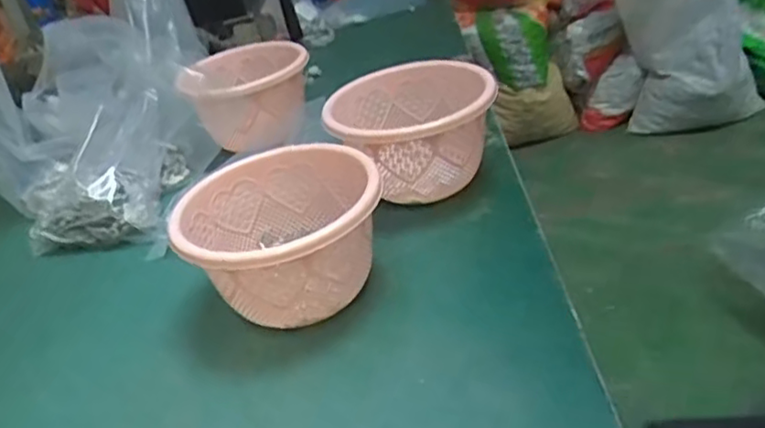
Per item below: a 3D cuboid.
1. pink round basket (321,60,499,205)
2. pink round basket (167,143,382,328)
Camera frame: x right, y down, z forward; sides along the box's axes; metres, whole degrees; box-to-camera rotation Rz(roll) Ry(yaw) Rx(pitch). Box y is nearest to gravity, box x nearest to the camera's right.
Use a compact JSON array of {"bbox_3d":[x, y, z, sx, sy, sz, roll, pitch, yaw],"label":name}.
[{"bbox_3d":[0.033,-0.066,0.601,0.139,0.099,0.147,-3,32,14],"label":"pink round basket"},{"bbox_3d":[-0.070,0.019,0.477,0.137,0.091,0.141,-8,31,5],"label":"pink round basket"}]

